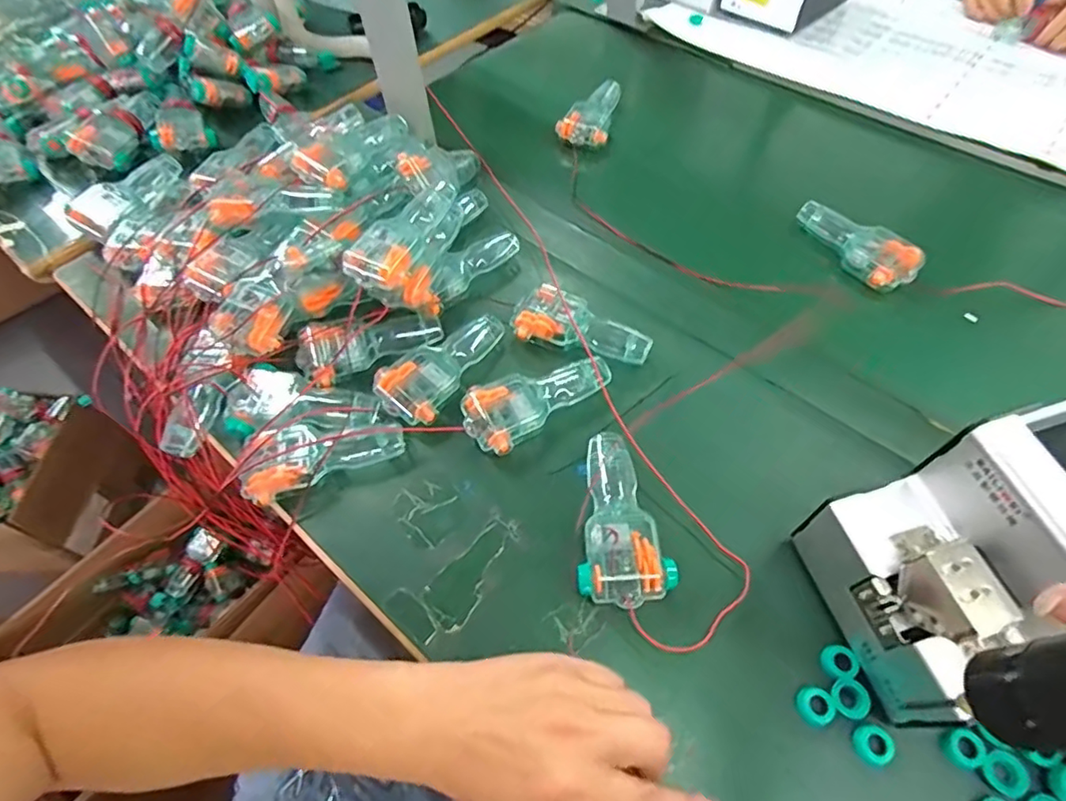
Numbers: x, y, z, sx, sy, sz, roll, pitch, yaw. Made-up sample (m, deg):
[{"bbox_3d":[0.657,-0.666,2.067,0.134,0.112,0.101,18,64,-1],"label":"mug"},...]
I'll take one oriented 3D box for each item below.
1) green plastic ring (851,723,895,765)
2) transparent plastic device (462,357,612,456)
[{"bbox_3d":[0.208,0.209,0.339,0.022,0.004,0.022,-1,57,1],"label":"green plastic ring"},{"bbox_3d":[0.001,-0.009,0.462,0.125,0.026,0.055,-32,62,-18],"label":"transparent plastic device"}]

